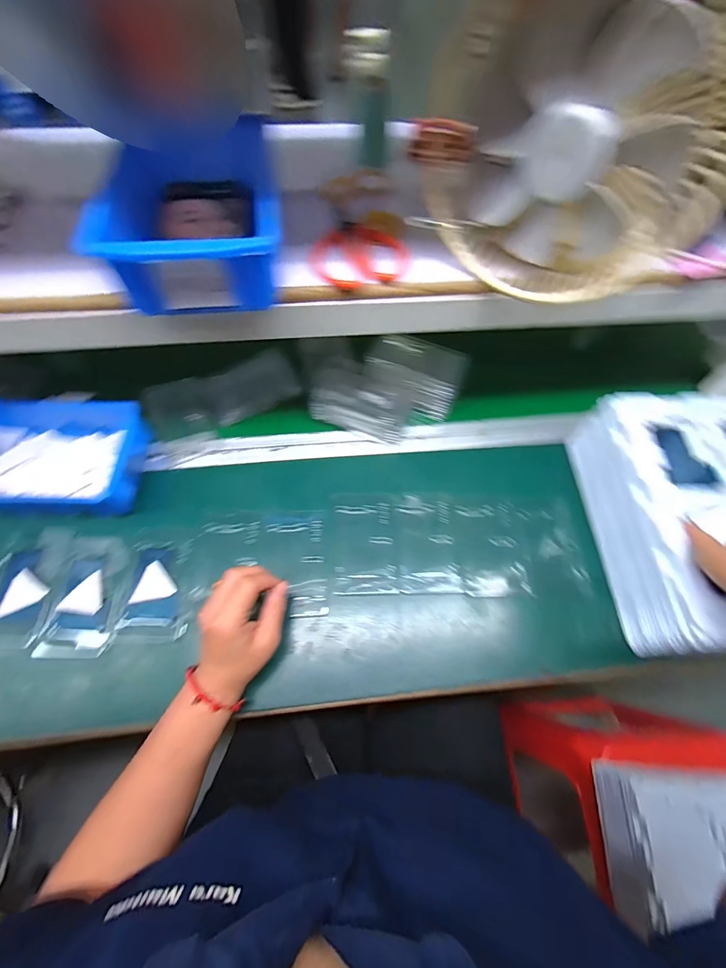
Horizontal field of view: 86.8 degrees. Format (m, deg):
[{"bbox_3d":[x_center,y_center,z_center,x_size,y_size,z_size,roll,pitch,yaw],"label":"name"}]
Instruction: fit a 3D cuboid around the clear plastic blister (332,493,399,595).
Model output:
[{"bbox_3d":[0.003,0.069,0.474,0.078,0.004,0.127,0,68,-2],"label":"clear plastic blister"}]

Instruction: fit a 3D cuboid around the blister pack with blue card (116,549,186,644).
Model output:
[{"bbox_3d":[-0.233,0.124,0.438,0.070,0.004,0.100,4,68,-1],"label":"blister pack with blue card"}]

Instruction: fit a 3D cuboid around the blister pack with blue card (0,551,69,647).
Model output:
[{"bbox_3d":[-0.391,0.129,0.436,0.079,0.008,0.100,9,68,1],"label":"blister pack with blue card"}]

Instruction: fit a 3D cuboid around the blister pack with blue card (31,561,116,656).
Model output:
[{"bbox_3d":[-0.313,0.137,0.430,0.068,0.015,0.103,1,68,-2],"label":"blister pack with blue card"}]

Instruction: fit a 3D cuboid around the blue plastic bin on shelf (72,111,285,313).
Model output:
[{"bbox_3d":[-0.137,-0.217,0.328,0.129,0.061,0.158,-4,63,-4],"label":"blue plastic bin on shelf"}]

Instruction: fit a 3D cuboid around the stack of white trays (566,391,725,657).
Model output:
[{"bbox_3d":[0.454,0.035,0.448,0.311,0.106,0.282,-2,68,-3],"label":"stack of white trays"}]

